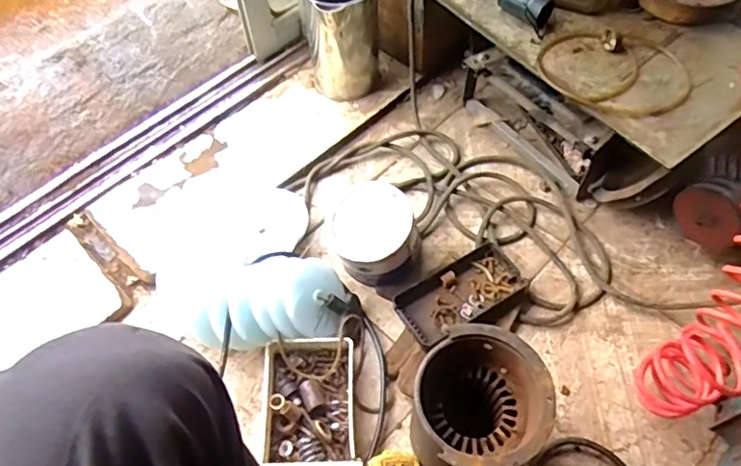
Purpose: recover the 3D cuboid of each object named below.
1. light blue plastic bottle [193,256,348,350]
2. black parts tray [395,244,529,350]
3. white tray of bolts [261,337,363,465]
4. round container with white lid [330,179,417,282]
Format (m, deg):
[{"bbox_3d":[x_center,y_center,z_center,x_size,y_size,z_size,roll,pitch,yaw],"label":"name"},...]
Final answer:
[{"bbox_3d":[-0.134,0.095,0.784,0.195,0.093,0.110,-9,58,-4],"label":"light blue plastic bottle"},{"bbox_3d":[0.131,0.093,0.820,0.178,0.032,0.091,-29,62,-16],"label":"black parts tray"},{"bbox_3d":[-0.078,0.225,0.735,0.119,0.039,0.172,-4,58,-1],"label":"white tray of bolts"},{"bbox_3d":[0.005,0.004,0.829,0.113,0.112,0.118,-1,58,1],"label":"round container with white lid"}]

